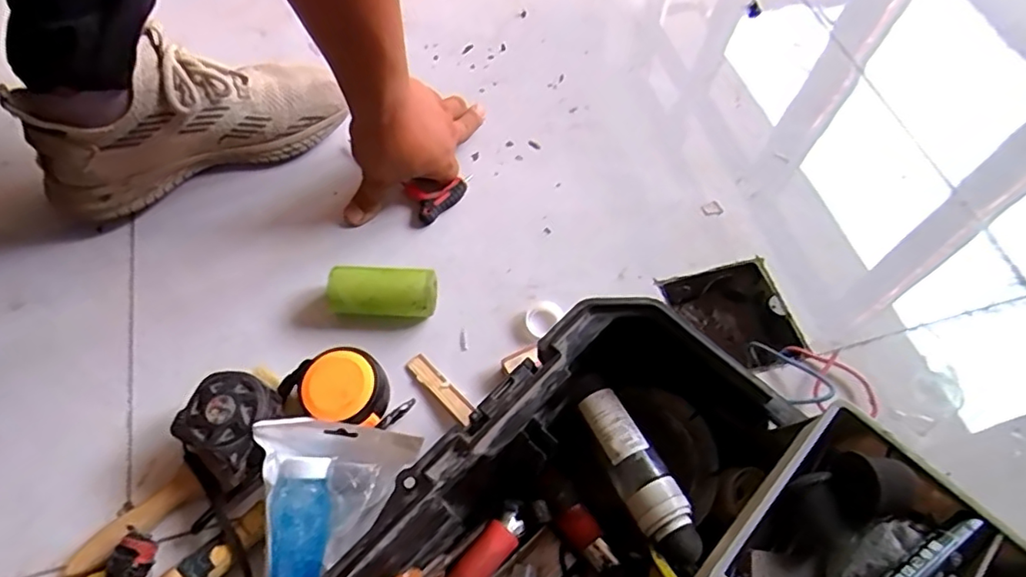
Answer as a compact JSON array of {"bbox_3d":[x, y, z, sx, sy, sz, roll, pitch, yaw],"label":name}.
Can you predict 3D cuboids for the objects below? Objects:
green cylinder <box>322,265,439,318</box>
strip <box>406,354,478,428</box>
[{"bbox_3d":[-0.111,0.007,0.510,0.090,0.038,0.040,0,60,0],"label":"green cylinder"},{"bbox_3d":[-0.059,0.082,0.486,0.017,0.008,0.073,-40,67,-21],"label":"strip"}]

